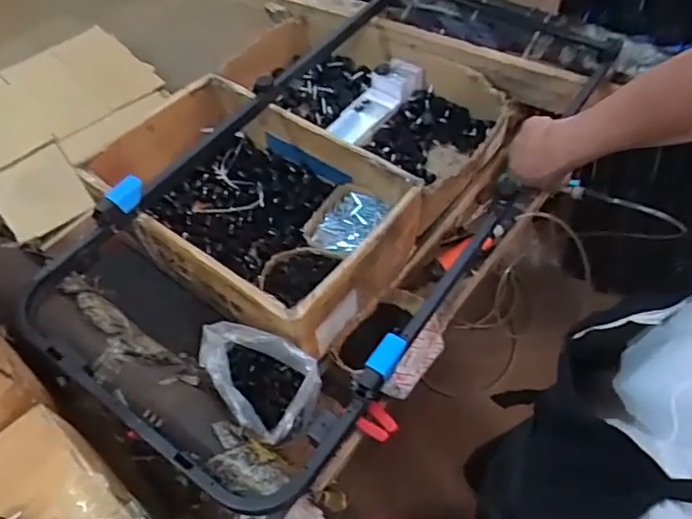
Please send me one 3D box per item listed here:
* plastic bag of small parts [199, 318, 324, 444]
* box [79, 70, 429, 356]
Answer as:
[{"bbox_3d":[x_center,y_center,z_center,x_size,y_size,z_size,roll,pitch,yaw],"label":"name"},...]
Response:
[{"bbox_3d":[-0.132,0.184,0.830,0.176,0.122,0.138,24,59,19],"label":"plastic bag of small parts"},{"bbox_3d":[-0.173,-0.098,1.027,0.546,0.165,0.358,34,62,24],"label":"box"}]

